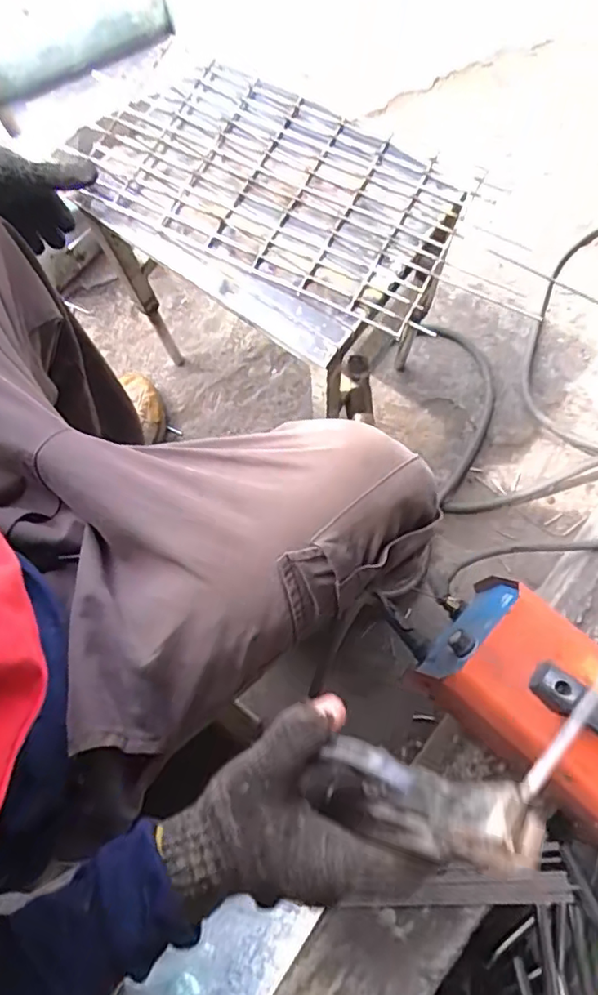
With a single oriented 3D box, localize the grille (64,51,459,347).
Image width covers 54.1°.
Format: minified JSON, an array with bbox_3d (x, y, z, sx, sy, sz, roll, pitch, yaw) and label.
[{"bbox_3d":[-0.027,-0.328,0.607,0.379,0.018,0.200,27,77,8],"label":"grille"}]

